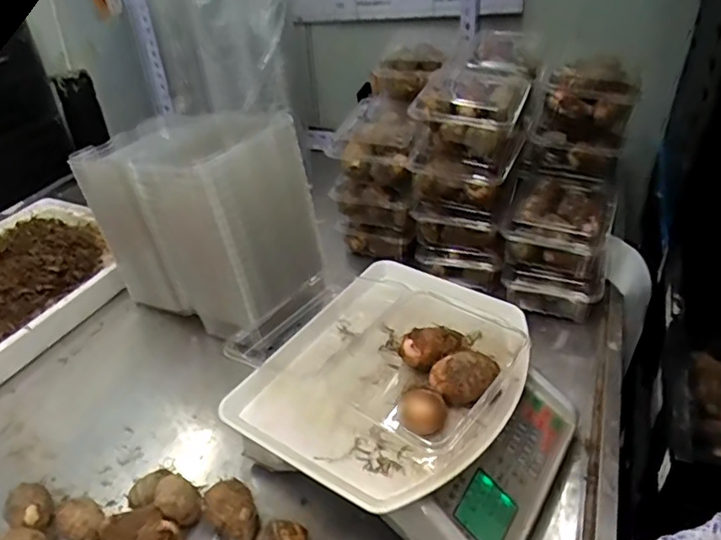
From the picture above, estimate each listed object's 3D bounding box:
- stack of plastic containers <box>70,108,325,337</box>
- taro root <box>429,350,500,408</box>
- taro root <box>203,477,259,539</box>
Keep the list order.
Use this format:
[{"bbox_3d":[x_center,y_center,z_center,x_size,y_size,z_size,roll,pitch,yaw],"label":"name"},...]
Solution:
[{"bbox_3d":[-0.218,-0.082,0.782,0.295,0.235,0.173,18,42,28],"label":"stack of plastic containers"},{"bbox_3d":[0.097,0.104,0.530,0.062,0.041,0.036,-4,36,0],"label":"taro root"},{"bbox_3d":[-0.125,0.249,0.566,0.044,0.045,0.067,-21,39,-22],"label":"taro root"}]

